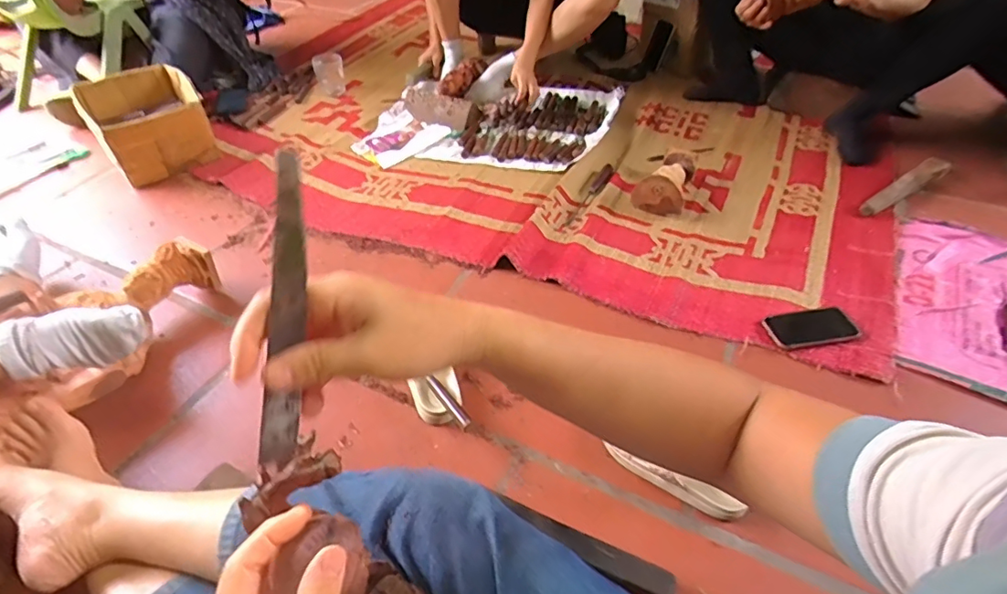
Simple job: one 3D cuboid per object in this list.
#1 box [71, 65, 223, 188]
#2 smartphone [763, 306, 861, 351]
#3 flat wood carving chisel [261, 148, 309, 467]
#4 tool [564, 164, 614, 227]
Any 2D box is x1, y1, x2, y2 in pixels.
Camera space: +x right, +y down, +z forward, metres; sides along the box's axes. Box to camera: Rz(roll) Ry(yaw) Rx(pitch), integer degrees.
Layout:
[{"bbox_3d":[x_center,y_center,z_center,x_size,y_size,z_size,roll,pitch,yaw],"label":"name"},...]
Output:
[{"bbox_3d":[-0.910,-0.450,1.359,0.259,0.148,0.348,-27,52,-25],"label":"box"},{"bbox_3d":[0.552,0.054,0.944,0.155,0.013,0.083,-9,43,-4],"label":"smartphone"},{"bbox_3d":[-0.113,0.013,0.276,0.019,0.170,0.005,-2,20,-37],"label":"flat wood carving chisel"},{"bbox_3d":[0.211,-0.246,1.268,0.030,0.021,0.259,21,49,18],"label":"tool"}]

